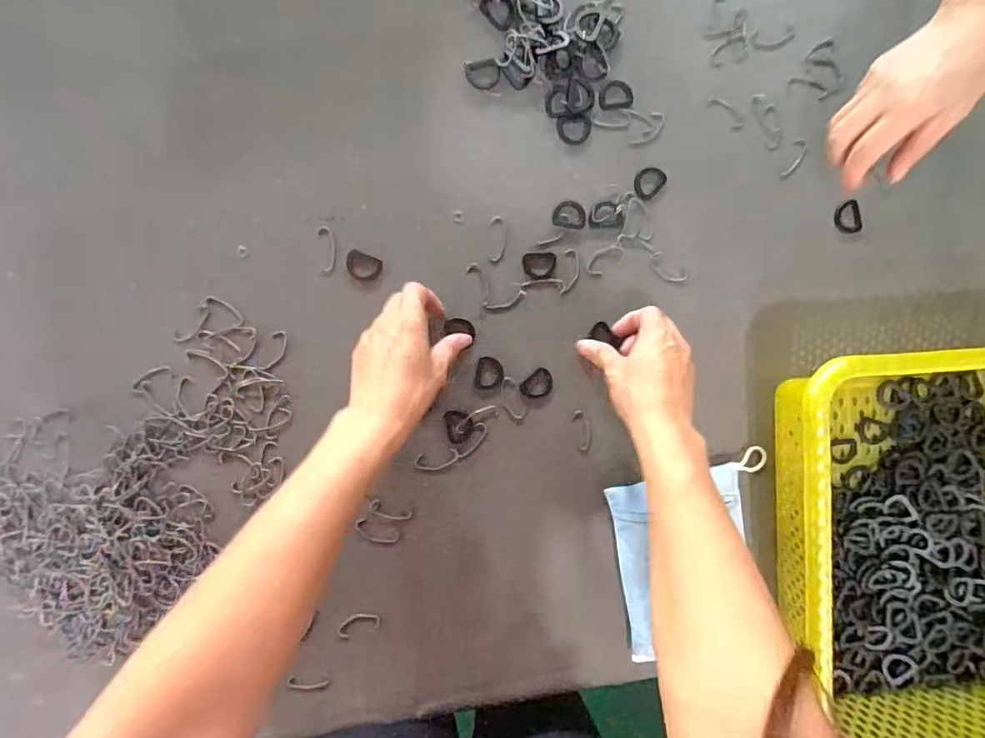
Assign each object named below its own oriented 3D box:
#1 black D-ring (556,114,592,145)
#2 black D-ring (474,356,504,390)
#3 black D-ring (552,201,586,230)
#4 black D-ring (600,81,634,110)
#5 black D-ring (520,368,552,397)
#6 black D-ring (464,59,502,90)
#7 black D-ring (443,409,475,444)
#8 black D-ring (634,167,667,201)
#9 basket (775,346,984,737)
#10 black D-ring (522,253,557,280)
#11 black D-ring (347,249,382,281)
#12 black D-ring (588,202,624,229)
[{"bbox_3d":[0.070,-0.204,0.439,0.030,0.004,0.024,-6,94,-4],"label":"black D-ring"},{"bbox_3d":[-0.002,0.005,0.443,0.024,0.004,0.028,11,93,-5],"label":"black D-ring"},{"bbox_3d":[0.066,-0.131,0.437,0.028,0.004,0.023,5,93,-5],"label":"black D-ring"},{"bbox_3d":[0.105,-0.234,0.439,0.031,0.004,0.023,-8,94,-4],"label":"black D-ring"},{"bbox_3d":[0.040,0.014,0.447,0.029,0.004,0.022,-41,96,-1],"label":"black D-ring"},{"bbox_3d":[-0.007,-0.246,0.428,0.028,0.004,0.025,-15,95,-3],"label":"black D-ring"},{"bbox_3d":[-0.028,0.049,0.441,0.023,0.004,0.029,-14,95,-3],"label":"black D-ring"},{"bbox_3d":[0.136,-0.162,0.447,0.024,0.004,0.029,42,90,-6],"label":"black D-ring"},{"bbox_3d":[0.370,0.159,0.442,0.249,0.089,0.348,-5,94,-4],"label":"basket"},{"bbox_3d":[0.041,-0.088,0.441,0.029,0.004,0.023,-1,94,-4],"label":"black D-ring"},{"bbox_3d":[-0.109,-0.086,0.433,0.029,0.004,0.022,20,92,-5],"label":"black D-ring"},{"bbox_3d":[0.099,-0.133,0.443,0.030,0.004,0.023,0,94,-4],"label":"black D-ring"}]

